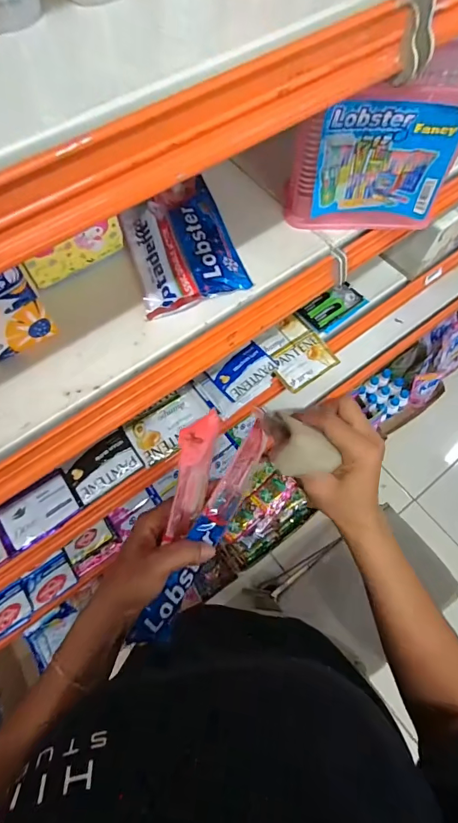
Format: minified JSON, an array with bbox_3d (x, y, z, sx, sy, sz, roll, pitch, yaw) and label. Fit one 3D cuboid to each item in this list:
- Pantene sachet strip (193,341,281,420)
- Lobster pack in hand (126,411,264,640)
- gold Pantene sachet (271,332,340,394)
[{"bbox_3d":[0.014,-0.049,0.570,0.113,0.013,0.070,-39,72,-15],"label":"Pantene sachet strip"},{"bbox_3d":[-0.026,0.106,0.337,0.054,0.084,0.206,18,97,8],"label":"Lobster pack in hand"},{"bbox_3d":[0.112,-0.075,0.591,0.096,0.015,0.067,-34,71,-13],"label":"gold Pantene sachet"}]

